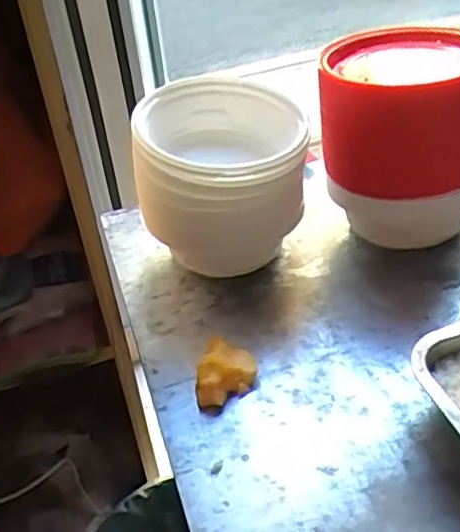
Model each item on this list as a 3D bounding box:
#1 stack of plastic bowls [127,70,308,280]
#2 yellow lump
[{"bbox_3d":[-0.007,-0.082,0.661,0.162,0.163,0.151,-8,40,-1],"label":"stack of plastic bowls"},{"bbox_3d":[-0.002,0.093,0.562,0.046,0.029,0.067,4,41,13],"label":"yellow lump"}]

